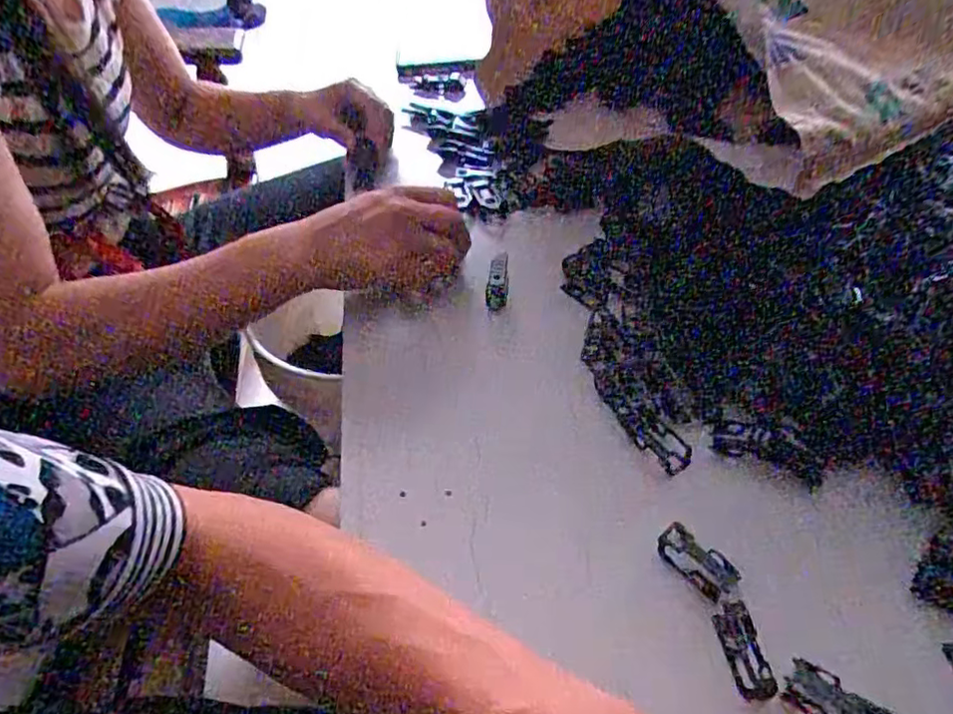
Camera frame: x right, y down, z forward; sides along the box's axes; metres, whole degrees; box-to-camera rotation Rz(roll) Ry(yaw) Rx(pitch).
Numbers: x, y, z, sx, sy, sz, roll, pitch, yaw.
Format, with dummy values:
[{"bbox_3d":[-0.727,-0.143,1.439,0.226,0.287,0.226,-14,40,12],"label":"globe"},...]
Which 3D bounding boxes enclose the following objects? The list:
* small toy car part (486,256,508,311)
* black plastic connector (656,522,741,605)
[{"bbox_3d":[0.017,-0.057,0.474,0.017,0.006,0.043,5,80,8],"label":"small toy car part"},{"bbox_3d":[0.115,0.104,0.318,0.020,0.015,0.040,-33,54,-22],"label":"black plastic connector"}]

